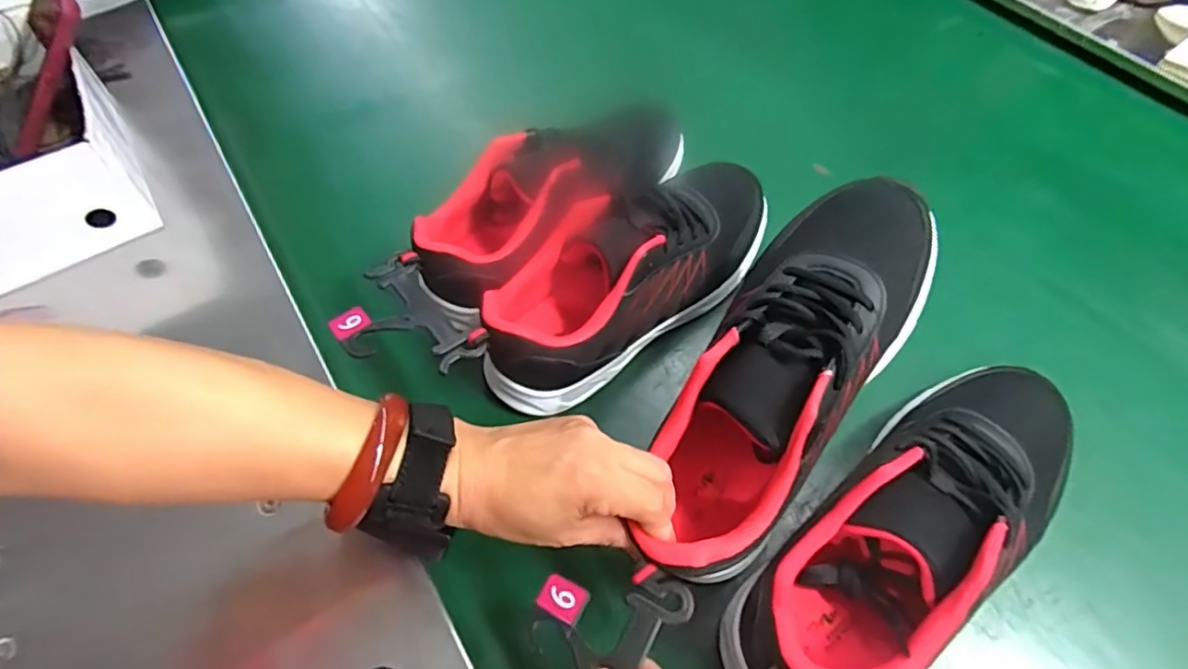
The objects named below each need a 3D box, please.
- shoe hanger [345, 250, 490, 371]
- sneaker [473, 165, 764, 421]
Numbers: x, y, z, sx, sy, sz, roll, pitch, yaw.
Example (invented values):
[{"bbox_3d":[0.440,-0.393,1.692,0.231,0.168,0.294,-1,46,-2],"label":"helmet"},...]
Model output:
[{"bbox_3d":[-0.125,-0.006,0.388,0.066,0.008,0.098,-36,63,-19],"label":"shoe hanger"},{"bbox_3d":[0.029,-0.048,0.440,0.247,0.080,0.081,-34,63,-18],"label":"sneaker"}]

